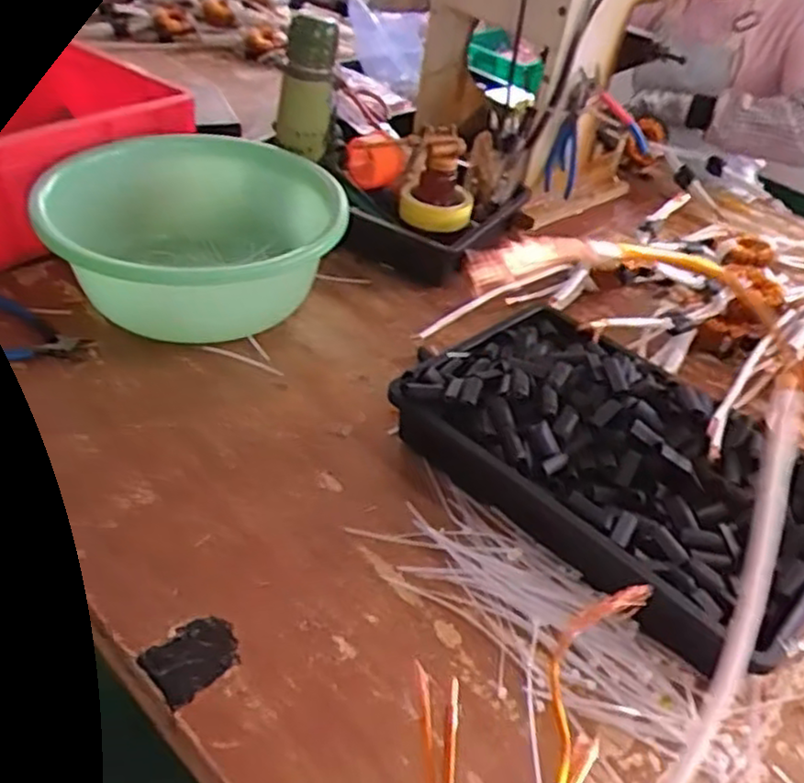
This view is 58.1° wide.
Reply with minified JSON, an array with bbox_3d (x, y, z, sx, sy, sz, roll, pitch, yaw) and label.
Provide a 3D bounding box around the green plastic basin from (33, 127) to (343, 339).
[{"bbox_3d":[-0.202,-0.160,0.760,0.264,0.129,0.275,5,41,-4],"label":"green plastic basin"}]

